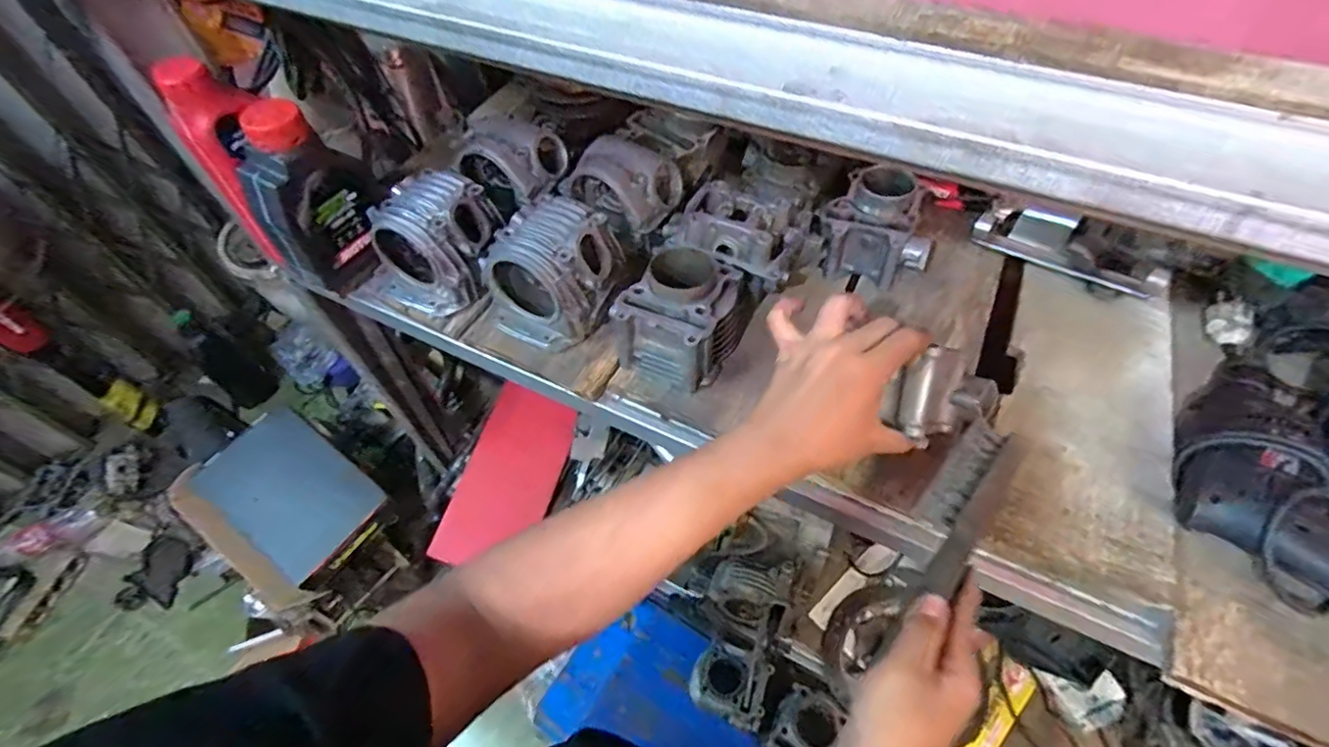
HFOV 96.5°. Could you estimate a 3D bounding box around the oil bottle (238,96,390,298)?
[{"bbox_3d":[-0.371,-0.182,0.640,0.123,0.203,0.059,-32,60,-19],"label":"oil bottle"}]

